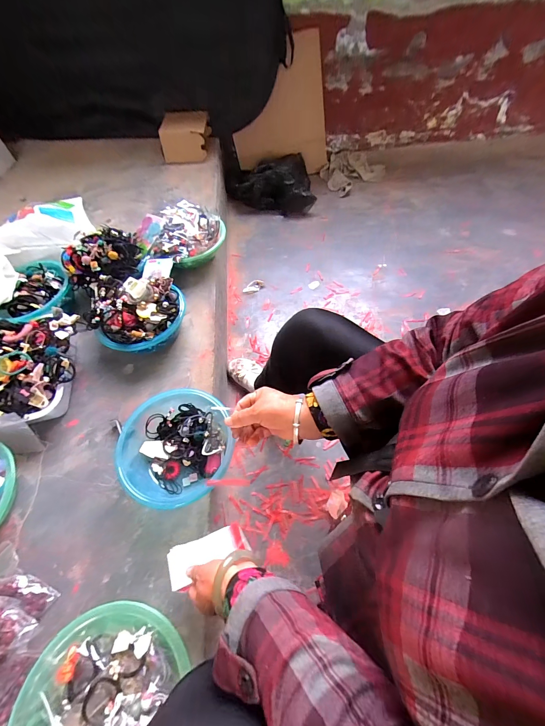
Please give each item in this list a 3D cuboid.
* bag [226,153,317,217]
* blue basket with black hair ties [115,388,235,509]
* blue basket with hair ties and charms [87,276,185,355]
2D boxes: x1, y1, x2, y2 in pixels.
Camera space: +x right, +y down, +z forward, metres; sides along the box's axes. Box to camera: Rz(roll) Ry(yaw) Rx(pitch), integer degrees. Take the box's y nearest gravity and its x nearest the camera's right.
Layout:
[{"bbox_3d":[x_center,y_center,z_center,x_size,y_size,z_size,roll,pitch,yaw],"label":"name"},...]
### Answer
[{"bbox_3d":[-0.014,-0.810,1.369,0.395,0.163,0.228,-2,59,2],"label":"bag"},{"bbox_3d":[-0.207,0.174,0.607,0.208,0.082,0.217,-1,58,2],"label":"blue basket with black hair ties"},{"bbox_3d":[-0.343,-0.133,0.769,0.228,0.130,0.244,-20,60,-9],"label":"blue basket with hair ties and charms"}]

